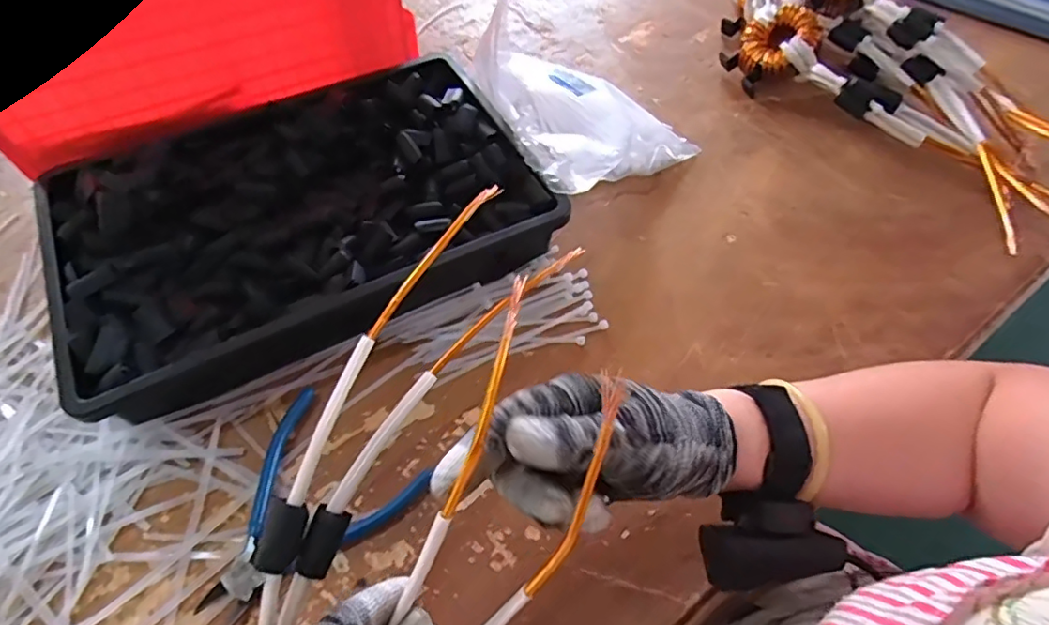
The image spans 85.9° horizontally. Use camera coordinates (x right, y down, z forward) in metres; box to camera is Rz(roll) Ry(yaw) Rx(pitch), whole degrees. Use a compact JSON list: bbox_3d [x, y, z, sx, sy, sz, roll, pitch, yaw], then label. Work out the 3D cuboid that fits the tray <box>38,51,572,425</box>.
[{"bbox_3d":[-0.180,-0.081,0.474,0.364,0.071,0.244,-24,60,-16],"label":"tray"}]

